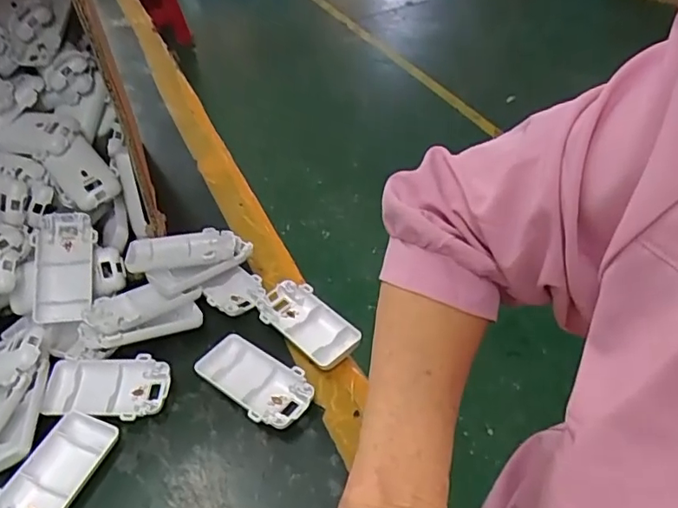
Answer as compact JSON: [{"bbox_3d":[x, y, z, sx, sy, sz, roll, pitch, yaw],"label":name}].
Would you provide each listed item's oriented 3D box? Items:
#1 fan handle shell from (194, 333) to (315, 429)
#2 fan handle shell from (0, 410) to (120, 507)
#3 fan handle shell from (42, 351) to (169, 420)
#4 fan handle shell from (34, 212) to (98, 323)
[{"bbox_3d":[-0.066,0.100,0.434,0.097,0.013,0.049,24,50,28],"label":"fan handle shell"},{"bbox_3d":[-0.198,0.155,0.380,0.048,0.016,0.095,9,44,15],"label":"fan handle shell"},{"bbox_3d":[-0.183,0.107,0.436,0.098,0.019,0.048,0,43,5],"label":"fan handle shell"},{"bbox_3d":[-0.236,0.011,0.478,0.050,0.015,0.097,-8,70,-3],"label":"fan handle shell"}]

